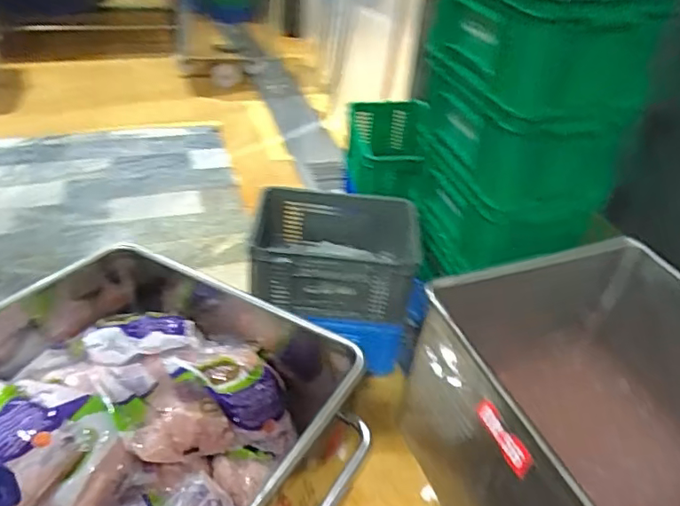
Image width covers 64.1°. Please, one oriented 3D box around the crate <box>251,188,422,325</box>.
[{"bbox_3d":[-0.019,-0.006,1.813,0.550,0.243,0.396,5,38,0],"label":"crate"}]

